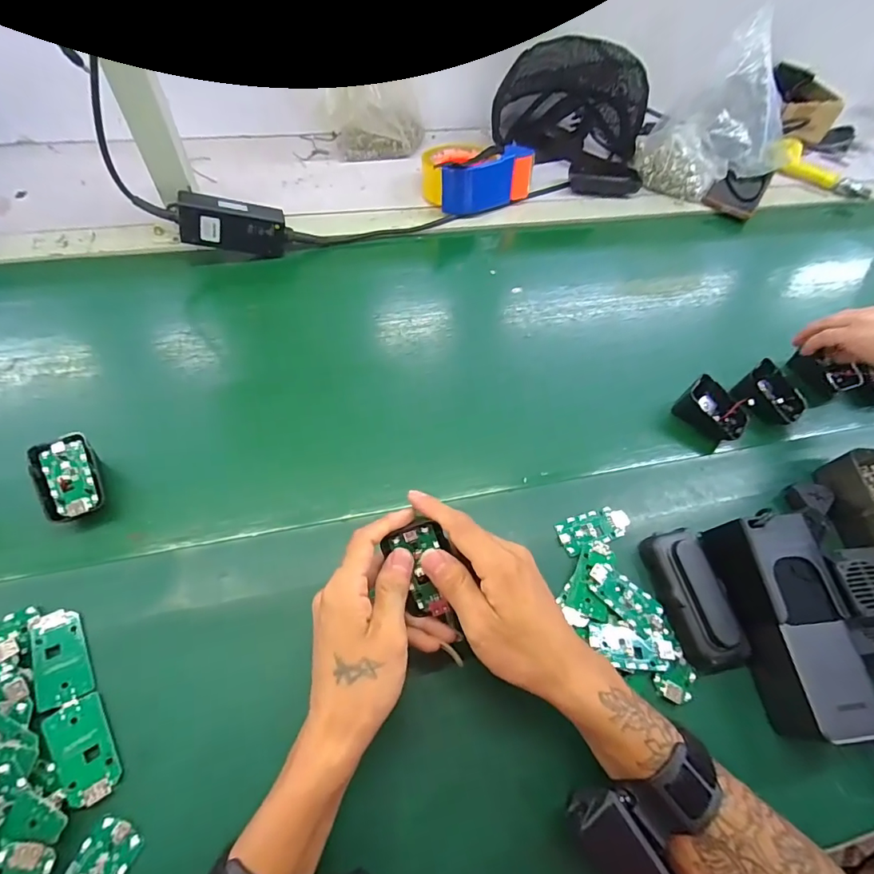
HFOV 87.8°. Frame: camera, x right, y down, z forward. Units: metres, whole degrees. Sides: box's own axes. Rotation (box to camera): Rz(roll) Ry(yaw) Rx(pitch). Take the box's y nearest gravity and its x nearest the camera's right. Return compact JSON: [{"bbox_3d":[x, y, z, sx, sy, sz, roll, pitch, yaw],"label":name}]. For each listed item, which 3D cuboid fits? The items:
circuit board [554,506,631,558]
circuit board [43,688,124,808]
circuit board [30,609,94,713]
[{"bbox_3d":[0.142,0.082,0.409,0.067,0.007,0.031,-17,61,-15],"label":"circuit board"},{"bbox_3d":[-0.230,0.204,0.298,0.031,0.004,0.063,-23,66,-35],"label":"circuit board"},{"bbox_3d":[-0.267,0.156,0.322,0.030,0.007,0.066,-23,62,-18],"label":"circuit board"}]

